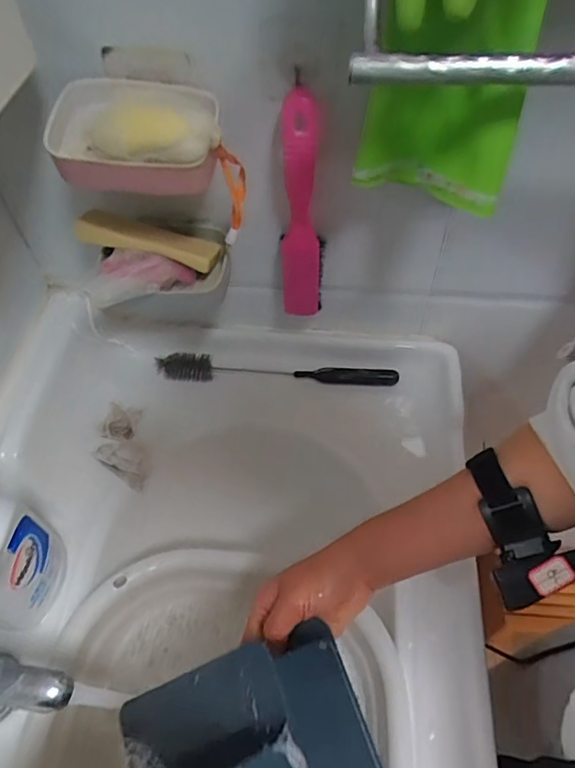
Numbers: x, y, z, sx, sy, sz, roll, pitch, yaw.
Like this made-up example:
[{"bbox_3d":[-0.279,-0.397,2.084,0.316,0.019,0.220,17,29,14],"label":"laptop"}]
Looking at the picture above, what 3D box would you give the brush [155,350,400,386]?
[{"bbox_3d":[-0.013,-0.018,0.649,0.290,0.027,0.030,3,54,4],"label":"brush"}]

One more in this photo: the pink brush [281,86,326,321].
[{"bbox_3d":[0.015,-0.157,0.510,0.035,0.232,0.043,13,56,11],"label":"pink brush"}]

